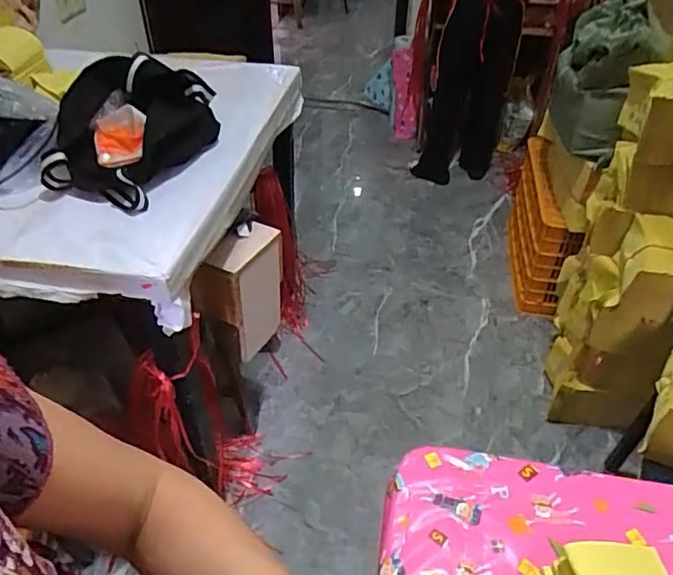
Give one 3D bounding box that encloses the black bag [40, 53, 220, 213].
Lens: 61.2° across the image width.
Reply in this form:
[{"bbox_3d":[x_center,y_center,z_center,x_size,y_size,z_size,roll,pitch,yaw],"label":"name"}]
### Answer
[{"bbox_3d":[-0.449,-0.349,1.224,0.269,0.185,0.350,15,46,17],"label":"black bag"}]

